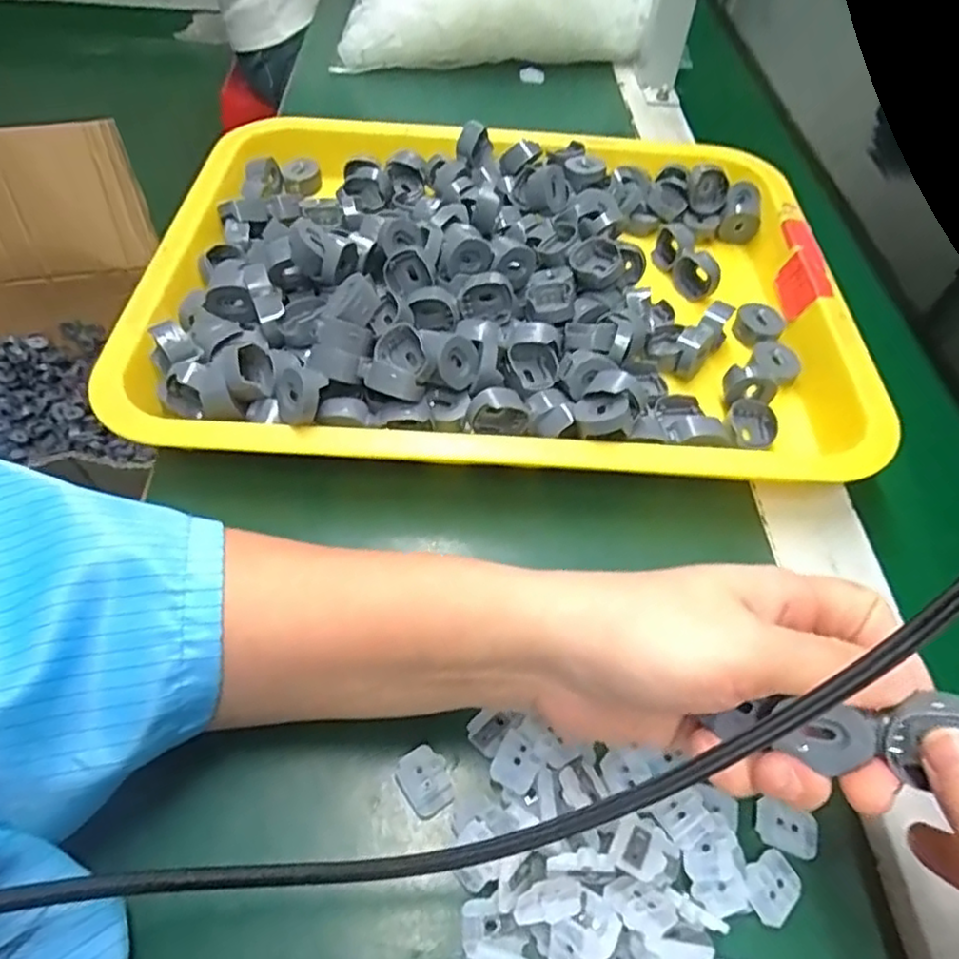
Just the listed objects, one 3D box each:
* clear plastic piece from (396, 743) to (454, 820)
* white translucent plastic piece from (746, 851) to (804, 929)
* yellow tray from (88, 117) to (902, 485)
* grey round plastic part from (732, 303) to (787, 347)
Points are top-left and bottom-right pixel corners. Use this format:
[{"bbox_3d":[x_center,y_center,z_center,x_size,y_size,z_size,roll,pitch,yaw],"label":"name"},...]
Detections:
[{"bbox_3d":[-0.020,0.109,0.240,0.017,0.004,0.022,-21,57,-19],"label":"clear plastic piece"},{"bbox_3d":[0.100,0.137,0.223,0.021,0.004,0.018,-10,58,-29],"label":"white translucent plastic piece"},{"bbox_3d":[0.013,-0.121,0.385,0.382,0.052,0.297,4,52,0],"label":"yellow tray"},{"bbox_3d":[0.164,-0.090,0.392,0.027,0.010,0.035,28,56,17],"label":"grey round plastic part"}]

